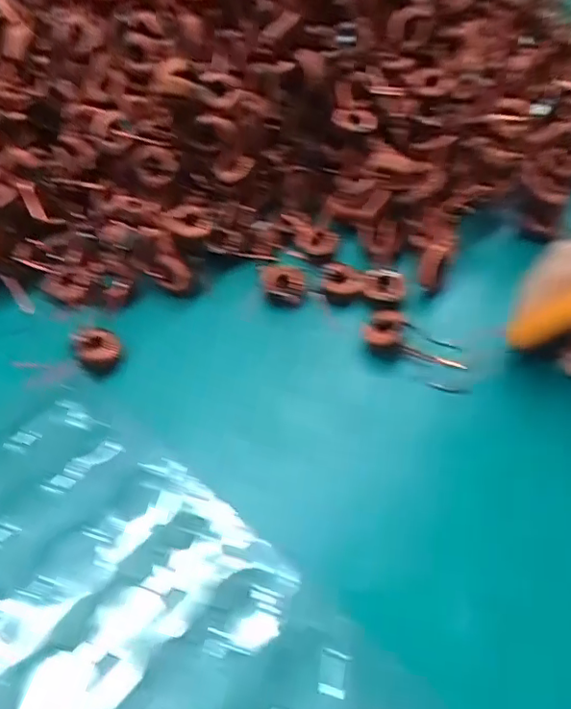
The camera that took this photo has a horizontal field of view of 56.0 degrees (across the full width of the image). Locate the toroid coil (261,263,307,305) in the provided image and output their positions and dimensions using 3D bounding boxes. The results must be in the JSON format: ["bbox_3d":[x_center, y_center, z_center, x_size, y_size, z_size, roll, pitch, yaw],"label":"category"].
[{"bbox_3d":[-0.001,-0.044,0.331,0.026,0.012,0.023,7,52,5],"label":"toroid coil"}]

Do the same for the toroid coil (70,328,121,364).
[{"bbox_3d":[-0.106,-0.006,0.304,0.023,0.009,0.026,-20,54,-15],"label":"toroid coil"}]

